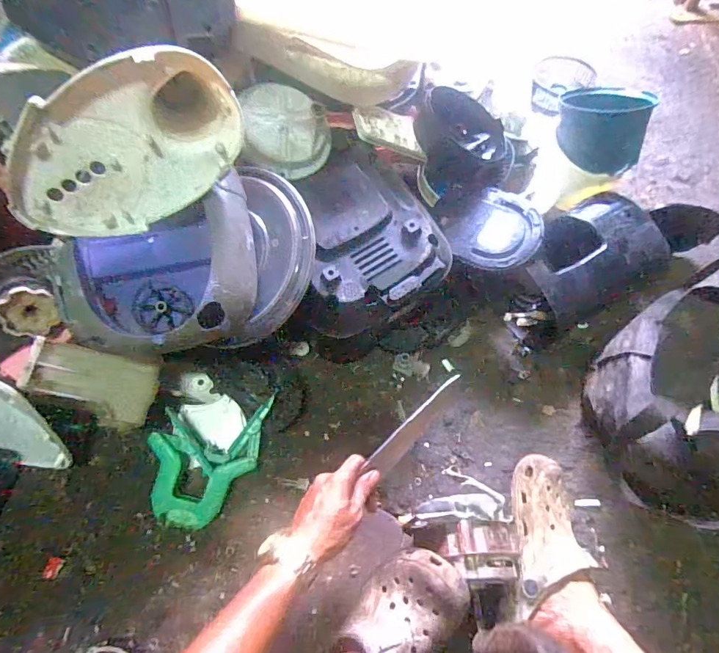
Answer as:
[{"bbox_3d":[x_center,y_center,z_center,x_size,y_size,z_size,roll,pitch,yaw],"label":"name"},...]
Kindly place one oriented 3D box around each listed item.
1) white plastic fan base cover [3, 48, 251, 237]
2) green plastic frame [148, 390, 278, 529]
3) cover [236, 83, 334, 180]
[{"bbox_3d":[-0.253,-0.195,0.471,0.249,0.151,0.060,-32,44,-3],"label":"white plastic fan base cover"},{"bbox_3d":[-0.216,0.199,0.644,0.173,0.060,0.182,-4,63,-3],"label":"green plastic frame"},{"bbox_3d":[-0.108,-0.292,0.631,0.130,0.047,0.141,1,82,-10],"label":"cover"}]

